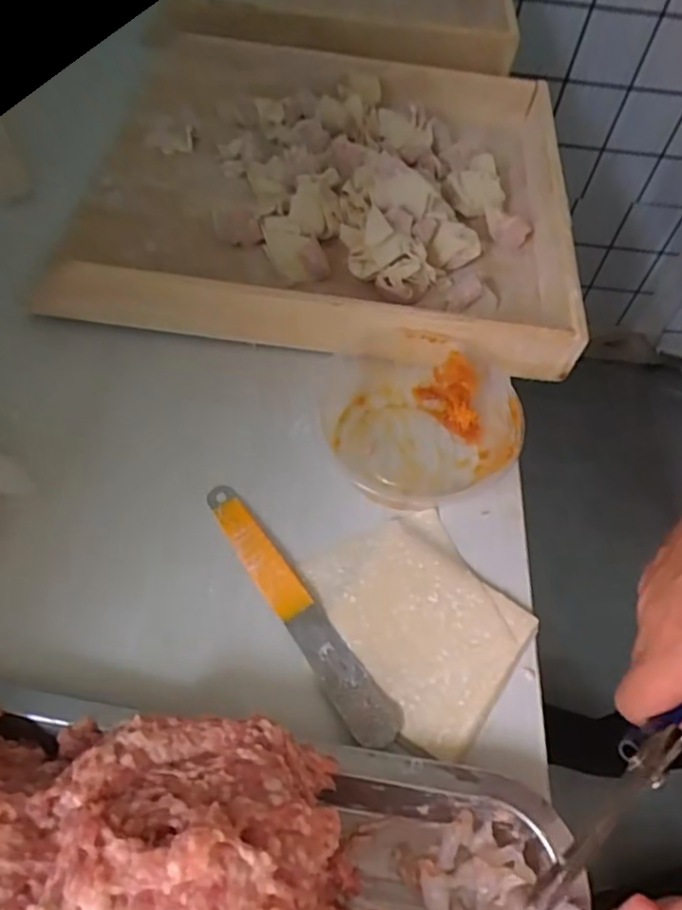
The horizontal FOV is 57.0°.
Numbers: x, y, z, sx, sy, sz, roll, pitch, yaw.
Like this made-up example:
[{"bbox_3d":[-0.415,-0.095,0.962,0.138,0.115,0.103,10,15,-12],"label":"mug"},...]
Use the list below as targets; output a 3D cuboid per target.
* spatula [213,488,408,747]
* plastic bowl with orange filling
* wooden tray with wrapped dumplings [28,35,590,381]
[{"bbox_3d":[-0.023,0.072,0.309,0.021,0.008,0.151,-29,65,-21],"label":"spatula"},{"bbox_3d":[0.043,-0.023,0.360,0.101,0.037,0.100,2,58,-3],"label":"plastic bowl with orange filling"},{"bbox_3d":[-0.013,-0.190,0.441,0.342,0.048,0.274,7,58,0],"label":"wooden tray with wrapped dumplings"}]

